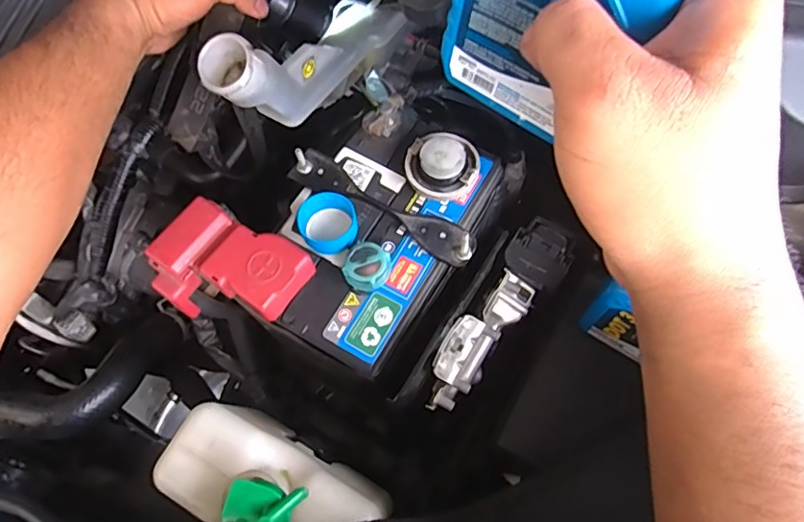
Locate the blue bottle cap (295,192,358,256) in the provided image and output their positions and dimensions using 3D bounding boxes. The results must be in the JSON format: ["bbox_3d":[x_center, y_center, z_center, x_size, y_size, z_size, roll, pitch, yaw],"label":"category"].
[{"bbox_3d":[-0.052,-0.026,0.382,0.040,0.020,0.042,-1,68,3],"label":"blue bottle cap"}]

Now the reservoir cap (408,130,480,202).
[{"bbox_3d":[0.029,-0.071,0.392,0.051,0.023,0.045,11,69,7],"label":"reservoir cap"}]

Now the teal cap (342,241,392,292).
[{"bbox_3d":[-0.024,0.004,0.370,0.029,0.015,0.030,-1,68,3],"label":"teal cap"}]

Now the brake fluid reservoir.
[{"bbox_3d":[-0.074,-0.165,0.449,0.040,0.074,0.221,31,42,14],"label":"brake fluid reservoir"}]

